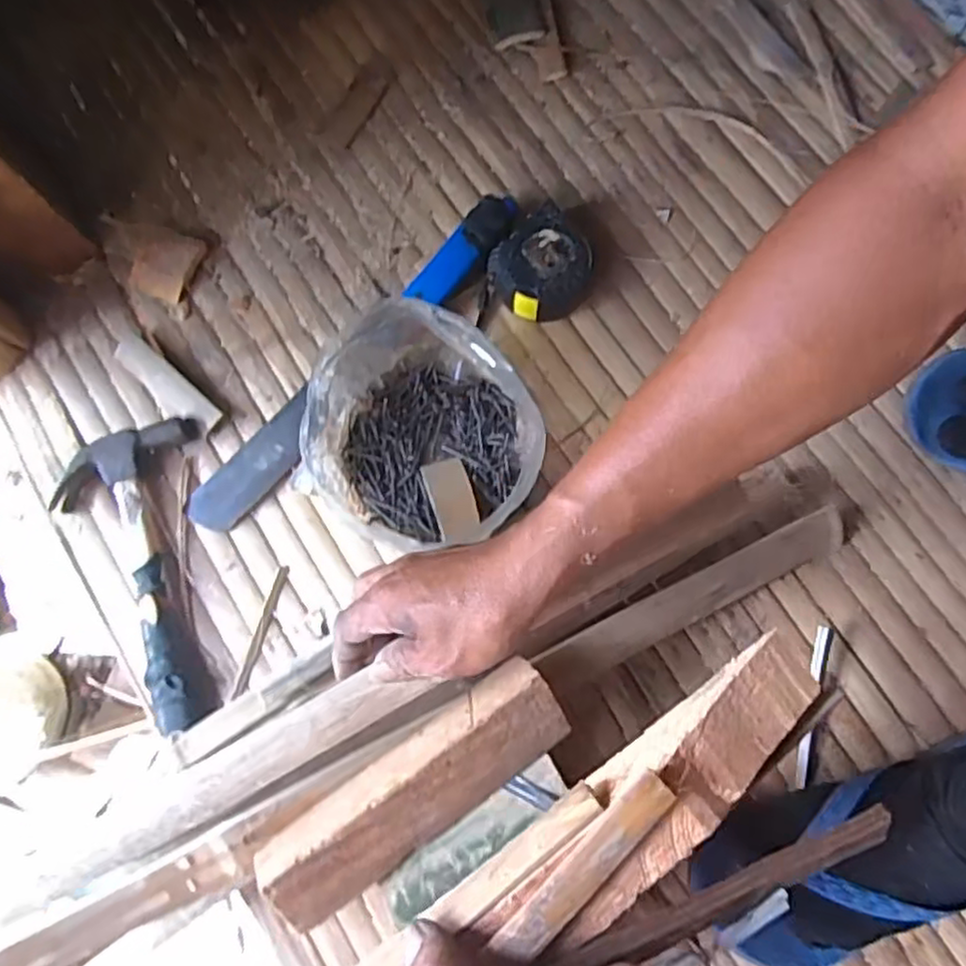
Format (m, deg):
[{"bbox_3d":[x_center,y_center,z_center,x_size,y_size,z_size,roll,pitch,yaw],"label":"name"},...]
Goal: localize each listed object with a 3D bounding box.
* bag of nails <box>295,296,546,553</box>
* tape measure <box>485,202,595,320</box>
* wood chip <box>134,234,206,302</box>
[{"bbox_3d":[-0.048,-0.030,0.517,0.167,0.106,0.152,38,80,10],"label":"bag of nails"},{"bbox_3d":[0.048,-0.176,0.579,0.076,0.043,0.075,0,76,2],"label":"tape measure"},{"bbox_3d":[-0.268,-0.185,0.603,0.051,0.017,0.054,14,77,5],"label":"wood chip"}]

